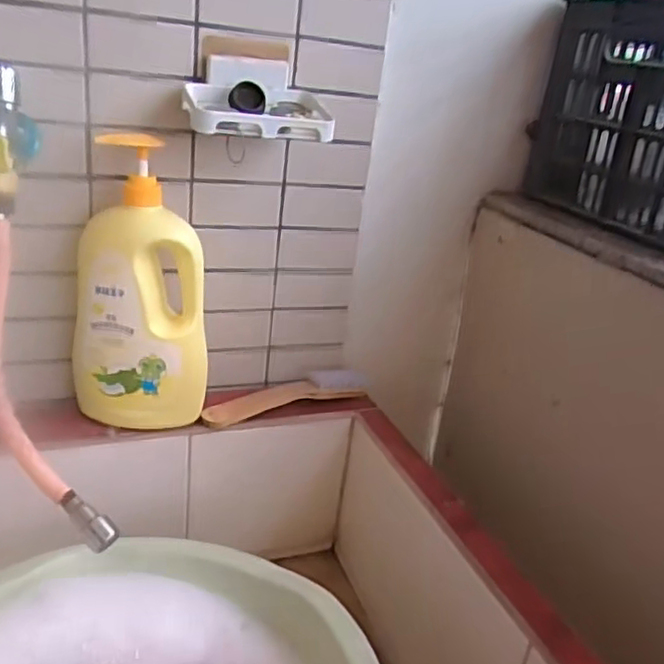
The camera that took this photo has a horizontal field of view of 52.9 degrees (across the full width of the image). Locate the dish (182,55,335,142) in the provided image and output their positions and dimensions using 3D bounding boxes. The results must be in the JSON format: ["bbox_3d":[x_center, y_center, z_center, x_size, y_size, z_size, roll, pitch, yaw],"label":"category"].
[{"bbox_3d":[-0.067,-0.218,0.616,0.133,0.059,0.094,2,24,-12],"label":"dish"}]

